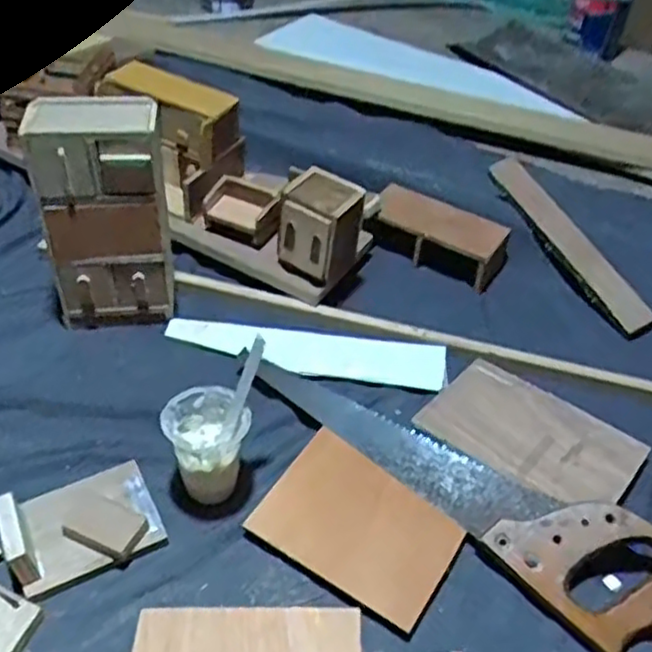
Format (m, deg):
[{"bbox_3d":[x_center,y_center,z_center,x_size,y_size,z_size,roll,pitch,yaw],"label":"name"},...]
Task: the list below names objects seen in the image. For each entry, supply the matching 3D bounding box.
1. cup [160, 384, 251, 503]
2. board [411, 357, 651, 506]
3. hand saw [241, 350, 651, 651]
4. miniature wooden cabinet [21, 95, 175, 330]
[{"bbox_3d":[-0.102,0.107,0.614,0.067,0.087,0.065,2,44,-2],"label":"cup"},{"bbox_3d":[0.200,0.105,0.685,0.190,0.015,0.128,33,51,27],"label":"board"},{"bbox_3d":[0.112,0.119,0.633,0.419,0.039,0.093,34,51,28],"label":"hand saw"},{"bbox_3d":[-0.217,-0.103,0.699,0.119,0.248,0.039,-6,45,-10],"label":"miniature wooden cabinet"}]

